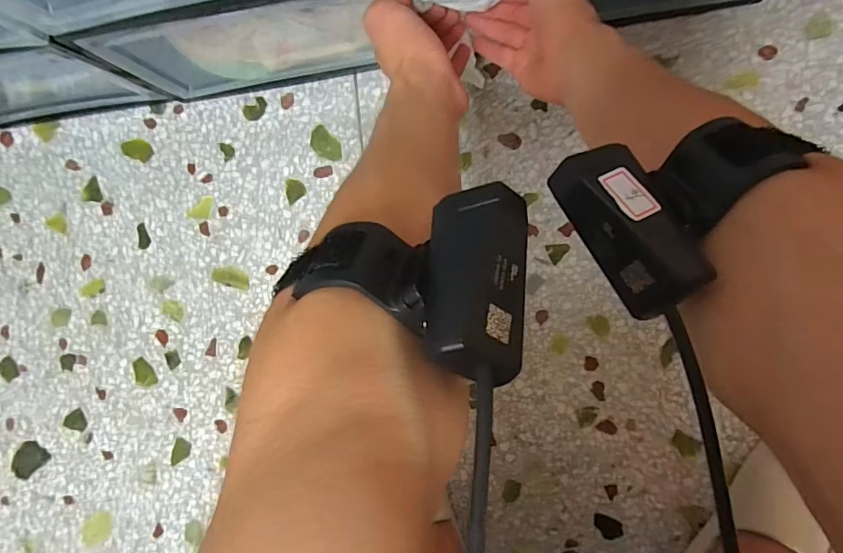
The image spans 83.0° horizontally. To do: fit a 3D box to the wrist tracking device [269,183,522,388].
[{"bbox_3d":[-0.004,0.008,0.186,0.087,0.041,0.071,-3,56,18],"label":"wrist tracking device"}]

